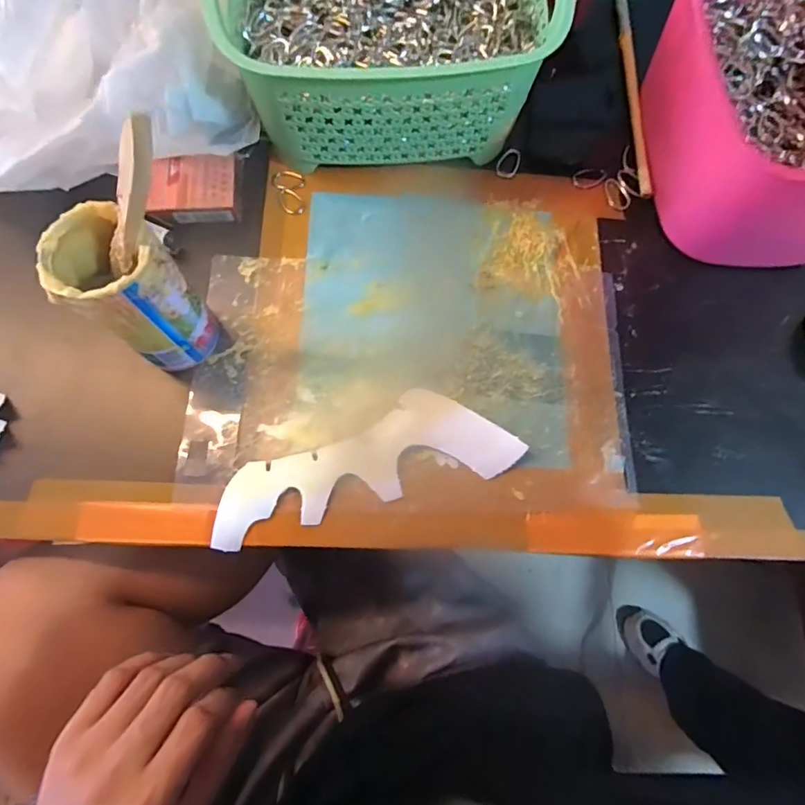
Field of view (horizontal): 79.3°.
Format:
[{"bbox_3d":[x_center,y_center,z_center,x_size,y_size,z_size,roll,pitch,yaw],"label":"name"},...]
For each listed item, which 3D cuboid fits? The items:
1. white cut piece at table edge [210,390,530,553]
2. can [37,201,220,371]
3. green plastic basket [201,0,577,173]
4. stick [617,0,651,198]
[{"bbox_3d":[-0.030,0.047,0.374,0.231,0.010,0.074,-18,74,-6],"label":"white cut piece at table edge"},{"bbox_3d":[-0.182,-0.070,0.343,0.060,0.123,0.062,0,73,-1],"label":"can"},{"bbox_3d":[-0.012,-0.318,0.424,0.262,0.121,0.201,-4,73,-2],"label":"green plastic basket"},{"bbox_3d":[0.230,-0.320,0.488,0.011,0.011,0.268,3,73,0],"label":"stick"}]

